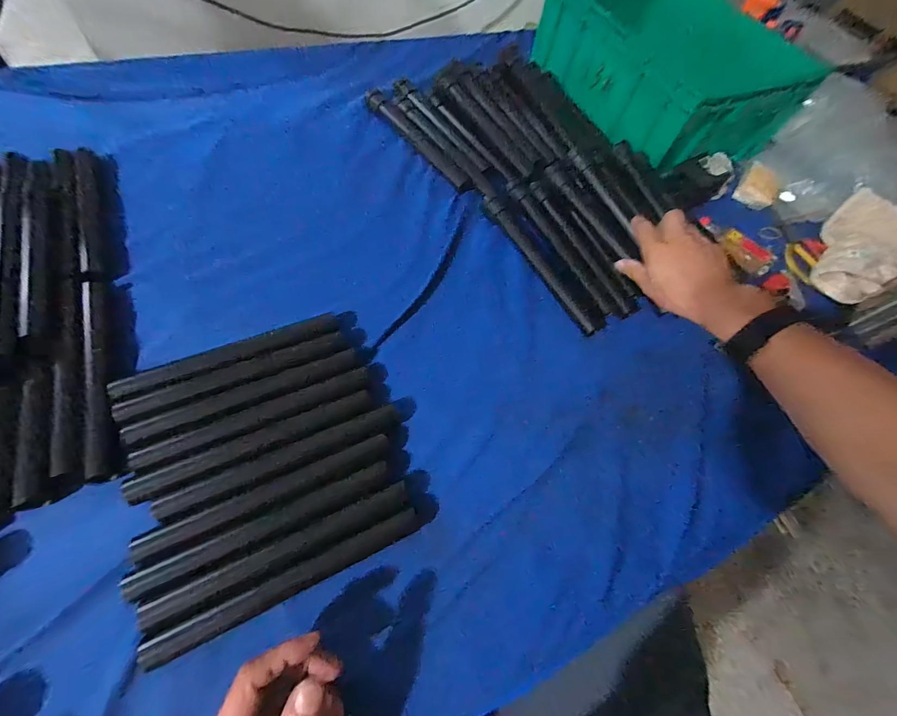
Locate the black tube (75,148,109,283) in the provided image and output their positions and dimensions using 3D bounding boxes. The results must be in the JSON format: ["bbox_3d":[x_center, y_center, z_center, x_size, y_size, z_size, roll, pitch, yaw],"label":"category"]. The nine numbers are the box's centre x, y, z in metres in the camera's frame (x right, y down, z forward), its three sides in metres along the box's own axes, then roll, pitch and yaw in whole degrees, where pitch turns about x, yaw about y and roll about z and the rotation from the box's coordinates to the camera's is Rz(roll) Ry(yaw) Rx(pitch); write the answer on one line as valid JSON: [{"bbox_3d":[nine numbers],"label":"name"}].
[{"bbox_3d":[-0.445,-0.184,0.475,0.022,0.019,0.235,-19,66,-18],"label":"black tube"}]

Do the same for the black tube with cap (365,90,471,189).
[{"bbox_3d":[-0.048,-0.353,0.600,0.032,0.025,0.232,-36,73,-24],"label":"black tube with cap"}]

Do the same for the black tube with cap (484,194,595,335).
[{"bbox_3d":[0.117,-0.136,0.514,0.022,0.014,0.249,-21,67,-19],"label":"black tube with cap"}]

